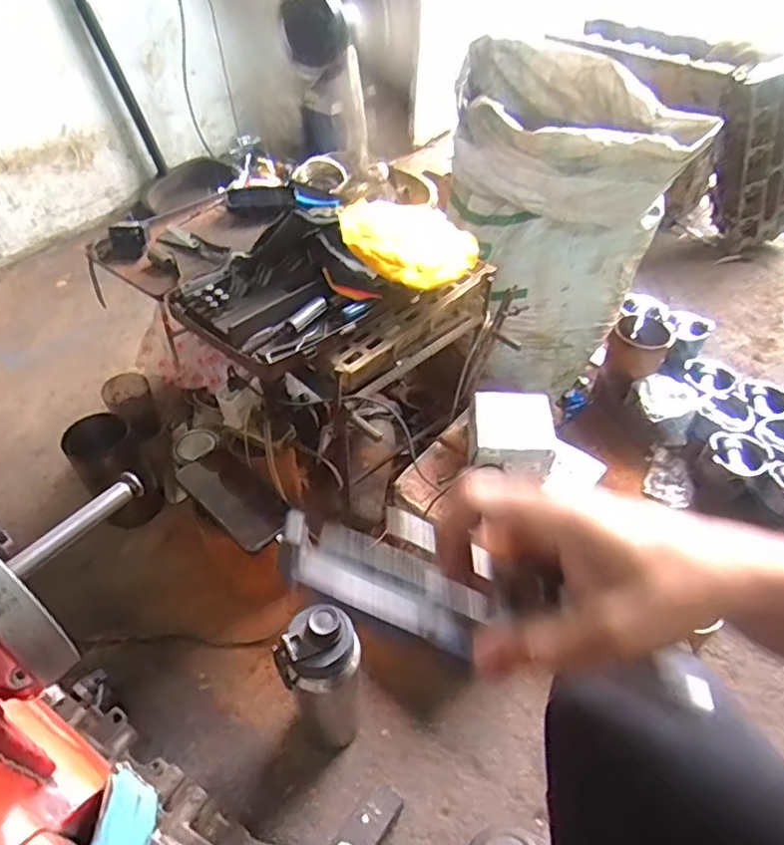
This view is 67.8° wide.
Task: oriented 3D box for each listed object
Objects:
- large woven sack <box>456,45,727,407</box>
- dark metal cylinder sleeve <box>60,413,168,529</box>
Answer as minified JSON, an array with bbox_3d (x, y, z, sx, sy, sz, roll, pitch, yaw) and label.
[{"bbox_3d":[0.292,-0.378,1.097,0.326,0.489,0.387,-11,47,-12],"label":"large woven sack"},{"bbox_3d":[-0.432,0.080,0.917,0.099,0.176,0.085,-28,53,-26],"label":"dark metal cylinder sleeve"}]

